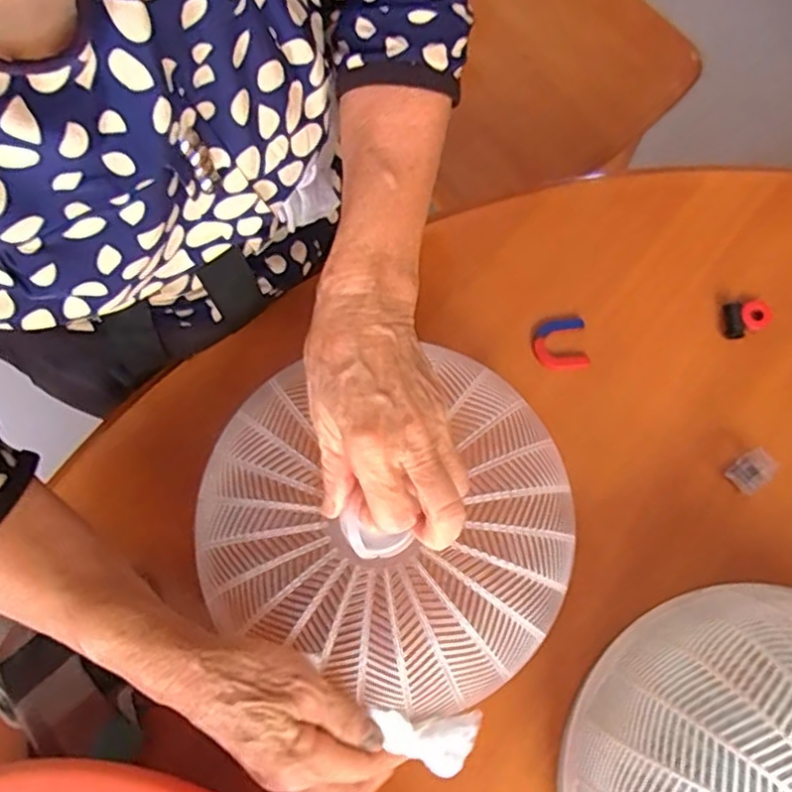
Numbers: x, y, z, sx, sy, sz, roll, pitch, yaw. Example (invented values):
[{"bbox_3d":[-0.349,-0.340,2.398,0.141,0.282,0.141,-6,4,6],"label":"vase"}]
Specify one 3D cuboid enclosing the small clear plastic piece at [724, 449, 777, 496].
[{"bbox_3d":[0.244,0.052,0.454,0.025,0.025,0.020,-41,78,-8],"label":"small clear plastic piece"}]

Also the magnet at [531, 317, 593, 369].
[{"bbox_3d":[0.120,-0.039,0.487,0.039,0.007,0.038,-5,76,1],"label":"magnet"}]

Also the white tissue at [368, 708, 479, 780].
[{"bbox_3d":[0.016,0.185,0.354,0.056,0.018,0.031,4,76,3],"label":"white tissue"}]

